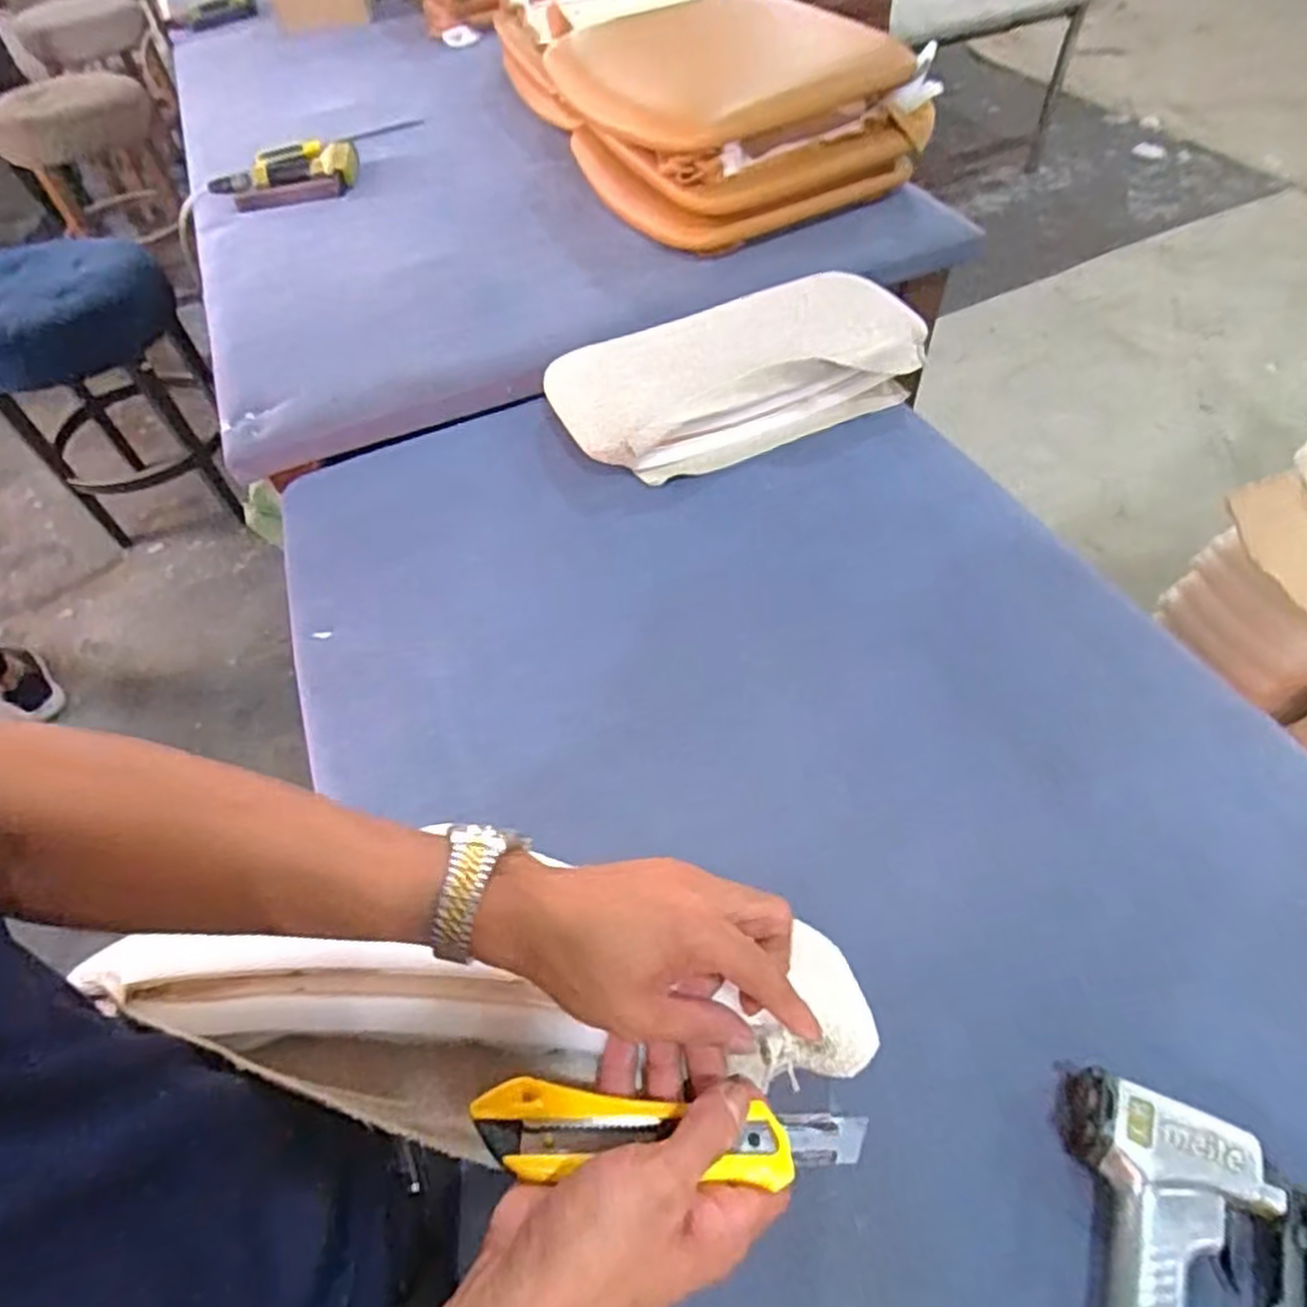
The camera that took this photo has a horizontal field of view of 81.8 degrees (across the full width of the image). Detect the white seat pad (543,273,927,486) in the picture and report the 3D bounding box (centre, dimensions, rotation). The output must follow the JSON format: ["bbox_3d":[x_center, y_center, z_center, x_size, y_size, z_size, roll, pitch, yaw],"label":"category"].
[{"bbox_3d":[0.095,-0.336,0.884,0.422,0.077,0.208,-22,55,-11],"label":"white seat pad"}]

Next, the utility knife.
[{"bbox_3d":[0.008,0.211,0.332,0.170,0.013,0.033,5,55,-3],"label":"utility knife"}]

